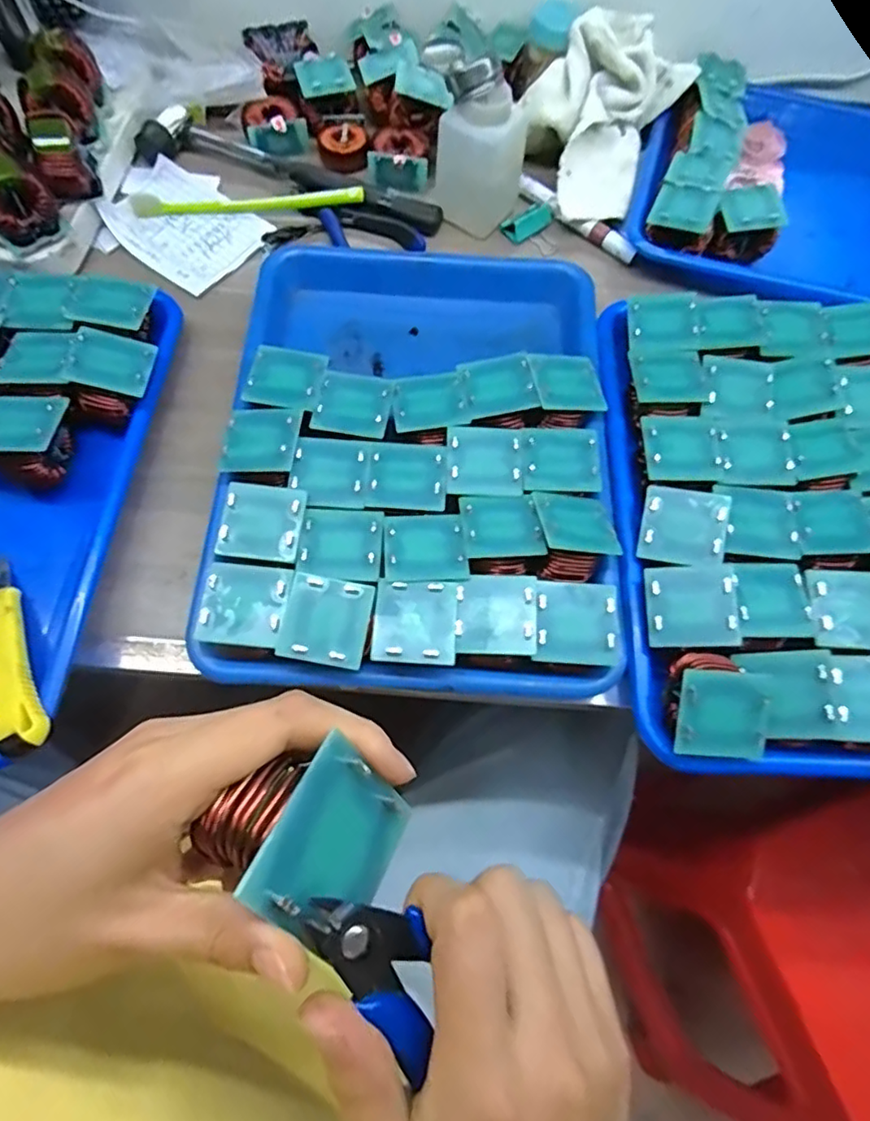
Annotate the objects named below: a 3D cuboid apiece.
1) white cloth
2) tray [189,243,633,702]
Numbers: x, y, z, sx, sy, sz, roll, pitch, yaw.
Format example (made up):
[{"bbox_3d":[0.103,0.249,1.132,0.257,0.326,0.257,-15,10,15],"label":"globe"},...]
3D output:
[{"bbox_3d":[0.137,-0.372,0.501,0.111,0.065,0.174,25,70,7],"label":"white cloth"},{"bbox_3d":[-0.007,-0.084,0.398,0.239,0.056,0.340,2,68,-2],"label":"tray"}]

